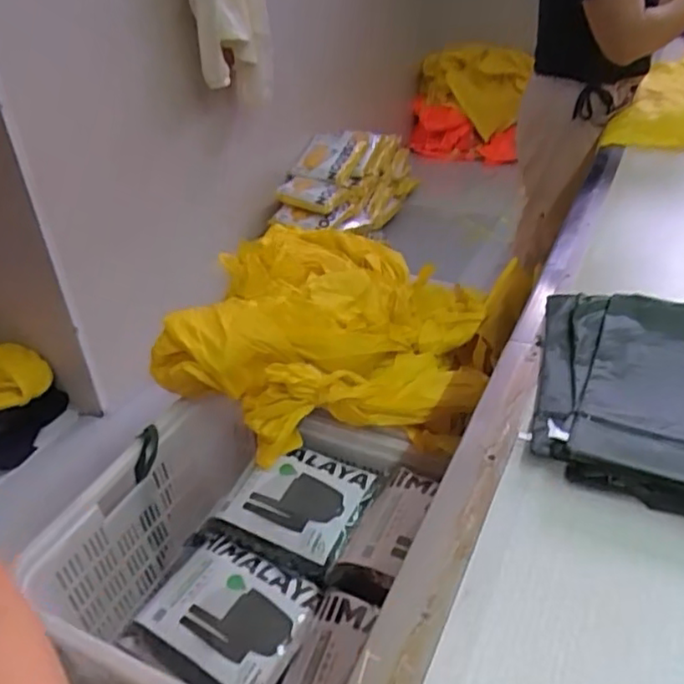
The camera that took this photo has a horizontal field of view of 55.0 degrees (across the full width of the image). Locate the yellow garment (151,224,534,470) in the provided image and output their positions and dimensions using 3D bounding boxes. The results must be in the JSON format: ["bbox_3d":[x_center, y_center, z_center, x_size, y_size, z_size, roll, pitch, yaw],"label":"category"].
[{"bbox_3d":[0.016,-0.057,1.473,0.666,0.193,0.658,12,37,22],"label":"yellow garment"}]

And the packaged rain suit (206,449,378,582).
[{"bbox_3d":[-0.087,0.294,1.223,0.258,0.061,0.221,13,37,23],"label":"packaged rain suit"}]

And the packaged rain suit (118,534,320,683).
[{"bbox_3d":[-0.203,0.448,1.092,0.297,0.034,0.235,13,38,25],"label":"packaged rain suit"}]

